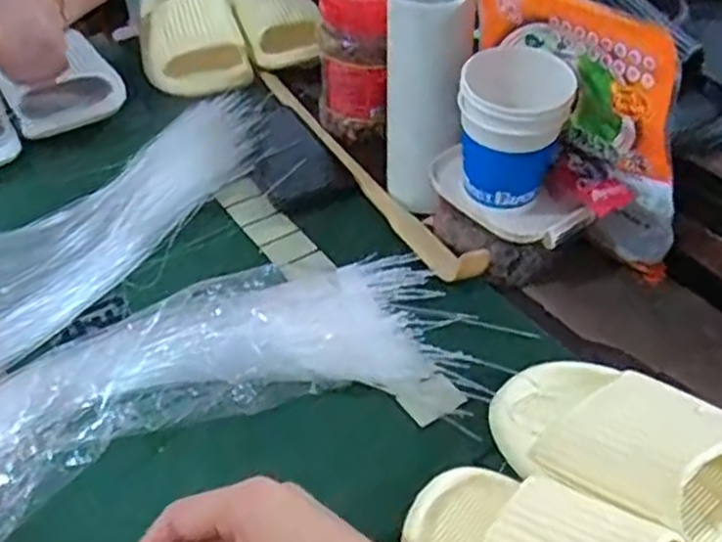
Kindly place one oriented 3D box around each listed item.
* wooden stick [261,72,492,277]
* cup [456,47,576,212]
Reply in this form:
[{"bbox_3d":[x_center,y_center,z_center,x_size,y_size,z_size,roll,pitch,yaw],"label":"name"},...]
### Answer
[{"bbox_3d":[-0.014,-0.110,0.669,0.034,0.027,0.387,-21,47,-21],"label":"wooden stick"},{"bbox_3d":[0.101,-0.094,0.502,0.068,0.096,0.066,0,43,0],"label":"cup"}]

